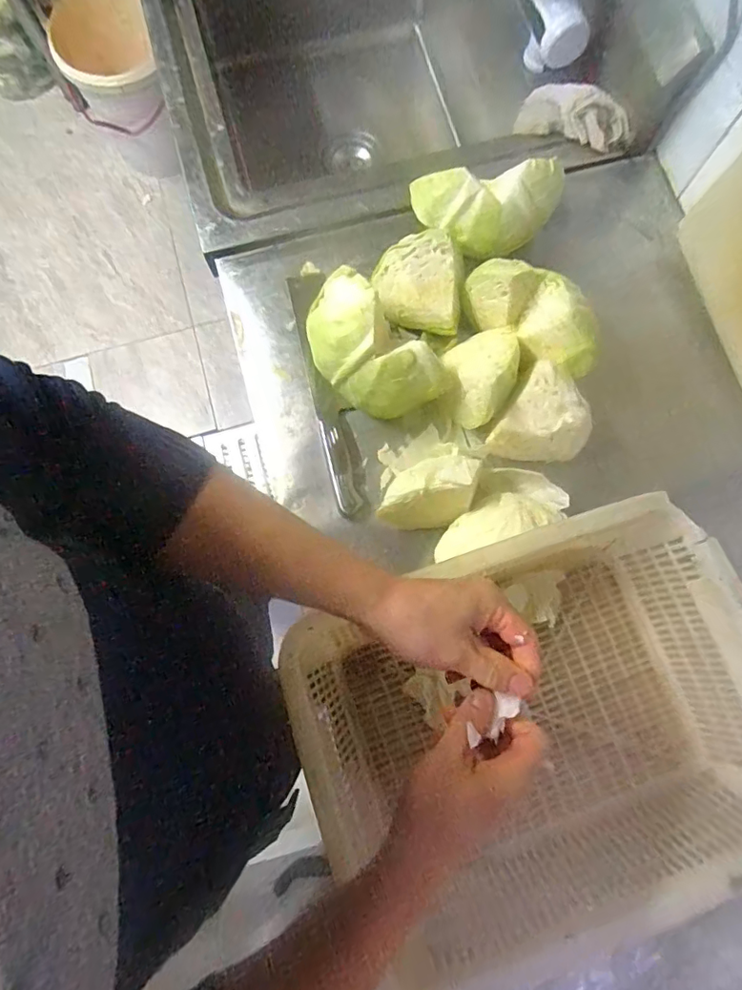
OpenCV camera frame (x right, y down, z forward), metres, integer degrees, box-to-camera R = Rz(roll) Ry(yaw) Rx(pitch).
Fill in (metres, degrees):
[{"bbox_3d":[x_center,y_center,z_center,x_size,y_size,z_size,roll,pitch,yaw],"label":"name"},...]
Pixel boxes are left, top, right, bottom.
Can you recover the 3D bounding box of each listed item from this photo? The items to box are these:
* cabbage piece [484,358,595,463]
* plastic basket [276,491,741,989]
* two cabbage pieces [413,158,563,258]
[{"bbox_3d":[0.188,-0.077,0.587,0.095,0.054,0.104,33,80,7],"label":"cabbage piece"},{"bbox_3d":[0.164,0.204,0.496,0.378,0.108,0.317,-21,78,-4],"label":"plastic basket"},{"bbox_3d":[0.135,-0.330,0.618,0.168,0.070,0.086,-10,78,-1],"label":"two cabbage pieces"}]

